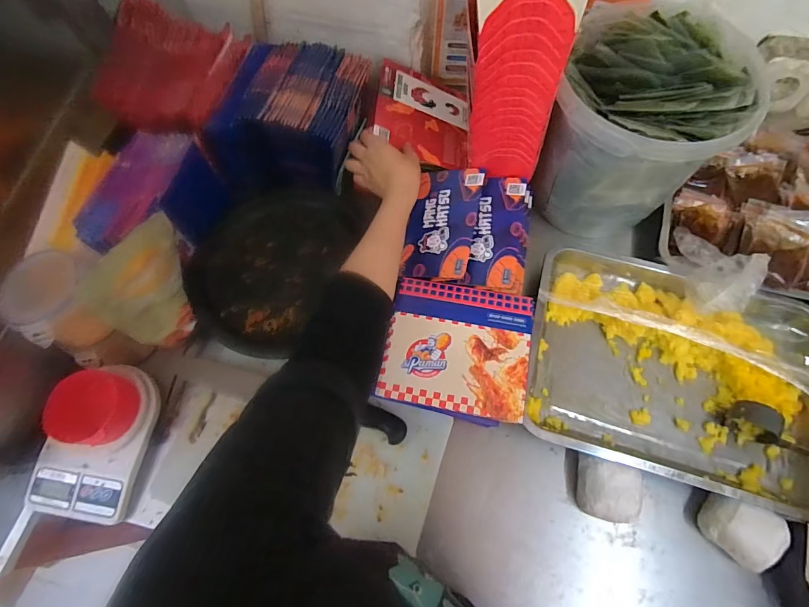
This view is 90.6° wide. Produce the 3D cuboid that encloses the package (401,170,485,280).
[{"bbox_3d":[0.054,-0.113,0.558,0.091,0.011,0.173,5,68,24],"label":"package"}]

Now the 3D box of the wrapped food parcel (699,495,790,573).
[{"bbox_3d":[0.401,0.273,0.475,0.067,0.055,0.064,0,67,1],"label":"wrapped food parcel"}]

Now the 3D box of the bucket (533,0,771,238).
[{"bbox_3d":[0.312,-0.224,0.585,0.215,0.262,0.206,0,67,1],"label":"bucket"}]

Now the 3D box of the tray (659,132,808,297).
[{"bbox_3d":[0.603,-0.131,0.608,0.398,0.083,0.290,12,68,6],"label":"tray"}]

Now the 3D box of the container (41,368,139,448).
[{"bbox_3d":[-0.414,0.134,0.523,0.094,0.054,0.088,0,67,1],"label":"container"}]

